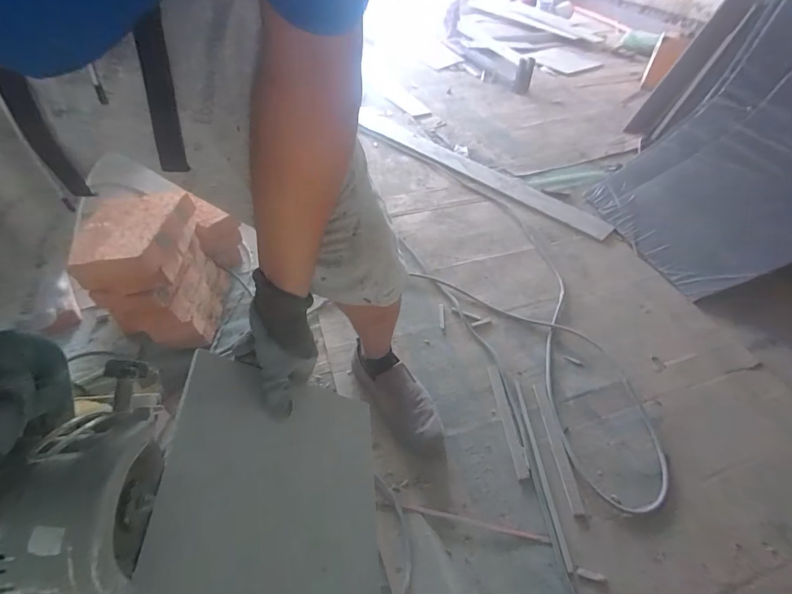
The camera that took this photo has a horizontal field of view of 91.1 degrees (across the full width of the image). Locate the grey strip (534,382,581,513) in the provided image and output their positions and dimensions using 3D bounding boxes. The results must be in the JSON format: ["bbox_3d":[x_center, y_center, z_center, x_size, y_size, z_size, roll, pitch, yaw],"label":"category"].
[{"bbox_3d":[0.319,0.289,0.774,0.026,0.012,0.248,0,47,-2],"label":"grey strip"}]

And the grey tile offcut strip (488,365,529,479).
[{"bbox_3d":[0.231,0.249,0.811,0.024,0.004,0.240,-3,47,-4],"label":"grey tile offcut strip"}]

